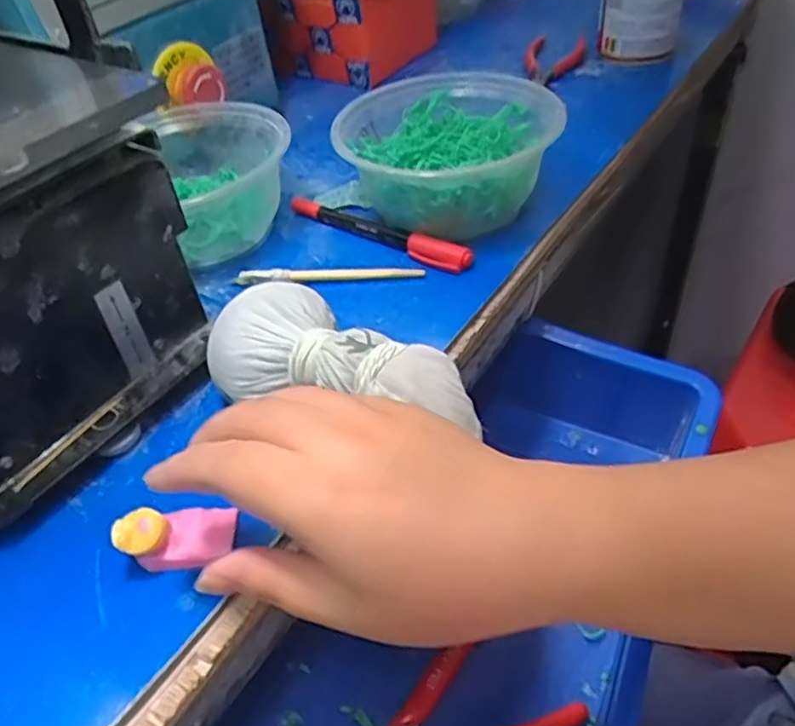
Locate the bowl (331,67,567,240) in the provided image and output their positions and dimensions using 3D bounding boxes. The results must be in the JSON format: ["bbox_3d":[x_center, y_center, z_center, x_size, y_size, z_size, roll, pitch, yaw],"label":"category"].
[{"bbox_3d":[0.030,-0.125,0.418,0.132,0.063,0.121,-4,43,4],"label":"bowl"}]

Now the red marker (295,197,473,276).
[{"bbox_3d":[-0.014,-0.082,0.418,0.138,0.015,0.014,25,52,30],"label":"red marker"}]

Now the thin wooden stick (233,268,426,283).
[{"bbox_3d":[-0.040,-0.052,0.392,0.110,0.009,0.011,-2,43,6],"label":"thin wooden stick"}]

